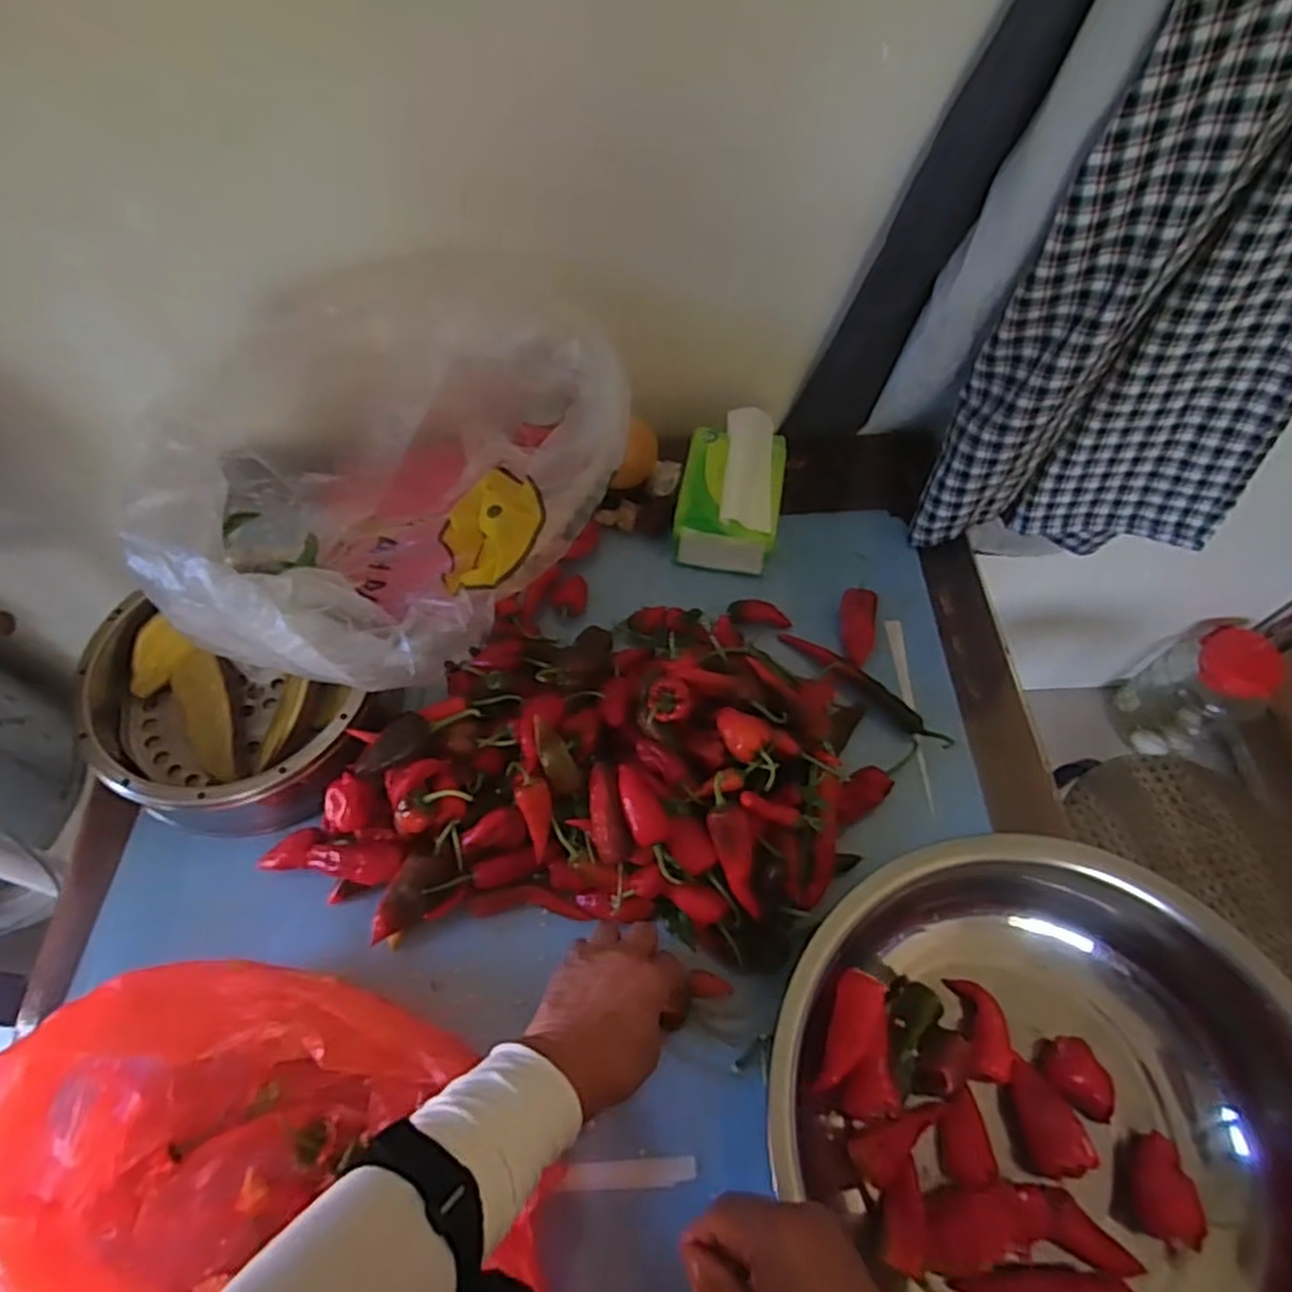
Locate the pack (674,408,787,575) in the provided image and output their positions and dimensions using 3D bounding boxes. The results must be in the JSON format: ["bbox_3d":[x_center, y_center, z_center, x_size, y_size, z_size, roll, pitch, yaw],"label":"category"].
[{"bbox_3d":[0.085,-0.151,0.754,0.100,0.100,0.142,9,61,4],"label":"pack"}]

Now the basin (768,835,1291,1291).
[{"bbox_3d":[0.262,0.305,0.497,0.307,0.110,0.333,0,61,-1],"label":"basin"}]

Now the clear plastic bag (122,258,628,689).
[{"bbox_3d":[-0.195,-0.125,0.605,0.268,0.151,0.355,29,65,14],"label":"clear plastic bag"}]

